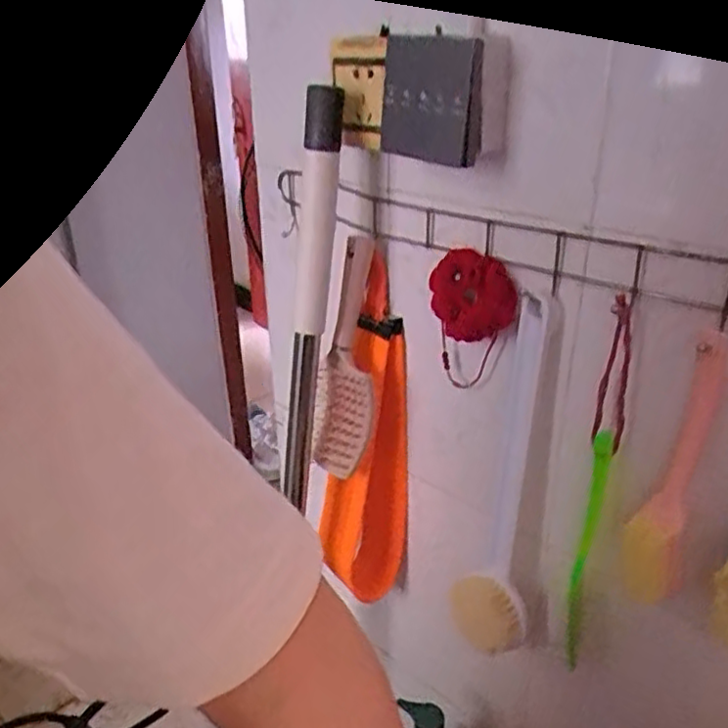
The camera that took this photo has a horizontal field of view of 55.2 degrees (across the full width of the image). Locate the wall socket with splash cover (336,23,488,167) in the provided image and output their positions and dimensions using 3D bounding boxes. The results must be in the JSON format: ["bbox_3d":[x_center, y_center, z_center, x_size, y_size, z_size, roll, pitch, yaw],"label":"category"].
[{"bbox_3d":[0.034,-0.214,0.556,0.045,0.085,0.148,-18,31,-31],"label":"wall socket with splash cover"}]

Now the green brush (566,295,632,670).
[{"bbox_3d":[0.184,0.112,0.555,0.022,0.343,0.029,9,28,18],"label":"green brush"}]

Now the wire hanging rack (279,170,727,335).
[{"bbox_3d":[0.117,-0.090,0.530,0.577,0.051,0.031,23,35,39],"label":"wire hanging rack"}]

